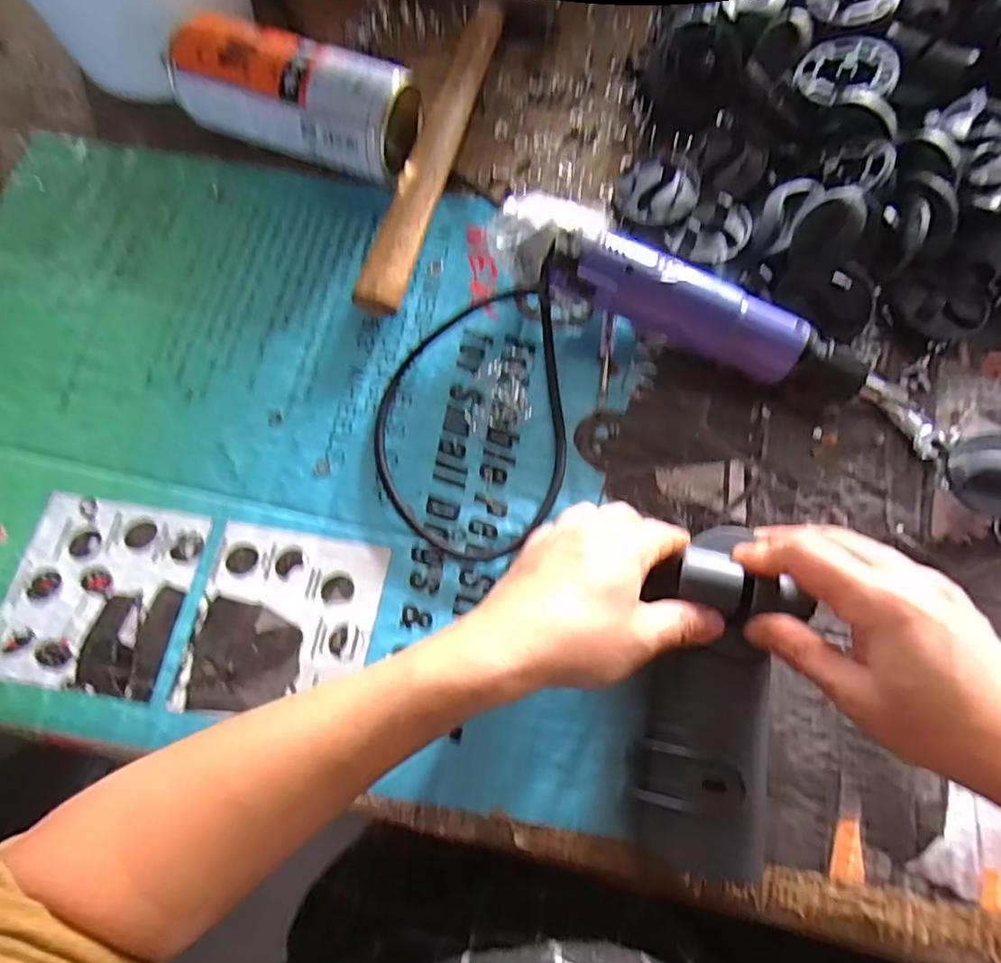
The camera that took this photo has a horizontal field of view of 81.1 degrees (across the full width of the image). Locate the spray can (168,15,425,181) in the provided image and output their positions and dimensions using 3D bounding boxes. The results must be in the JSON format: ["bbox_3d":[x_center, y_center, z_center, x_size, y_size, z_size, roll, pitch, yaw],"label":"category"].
[{"bbox_3d":[-0.140,-0.259,0.400,0.162,0.069,0.064,20,73,6],"label":"spray can"}]

